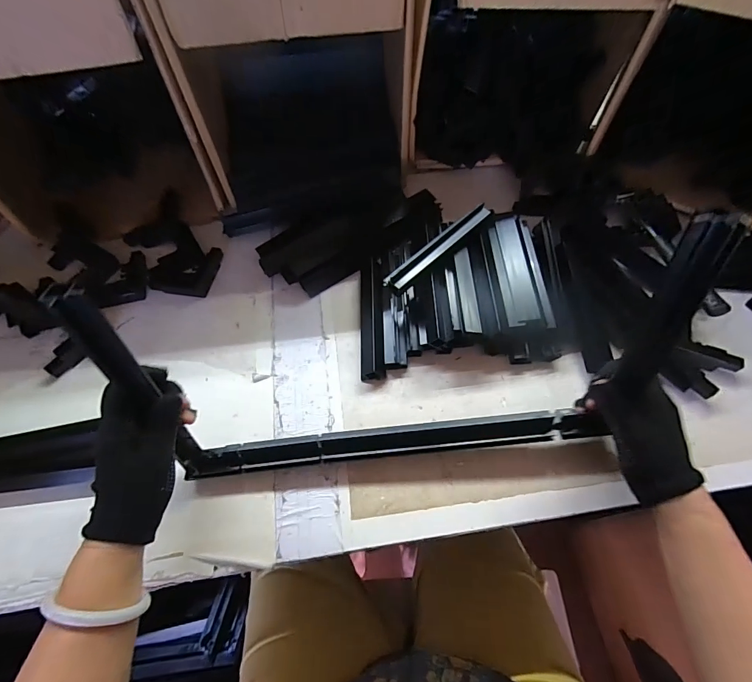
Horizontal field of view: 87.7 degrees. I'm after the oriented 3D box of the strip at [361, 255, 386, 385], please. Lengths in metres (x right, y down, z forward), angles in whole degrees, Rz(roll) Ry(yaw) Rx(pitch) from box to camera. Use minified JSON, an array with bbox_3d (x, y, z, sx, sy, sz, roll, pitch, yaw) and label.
[{"bbox_3d":[-0.005,-0.034,0.508,0.030,0.027,0.170,-1,61,0],"label":"strip"}]

